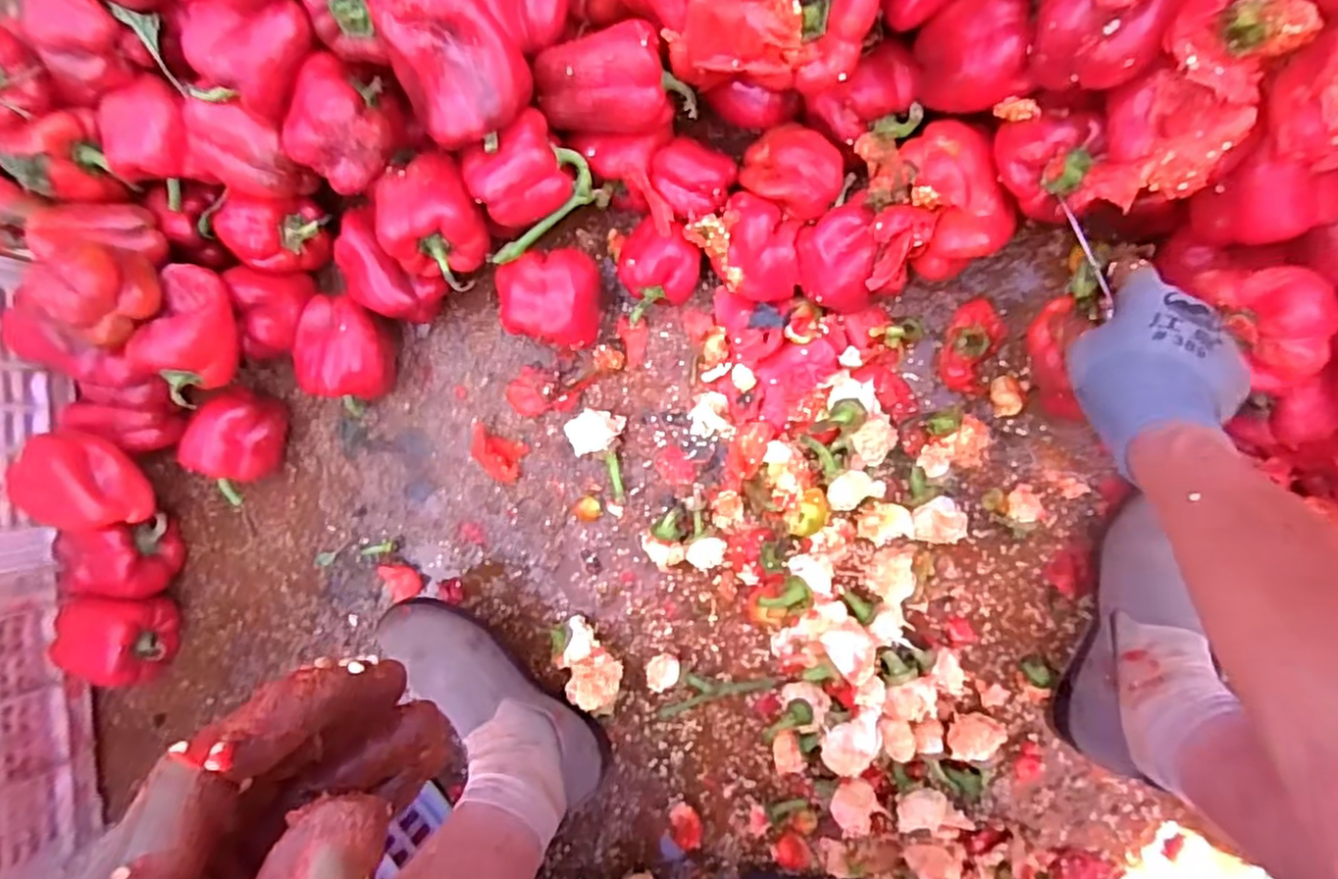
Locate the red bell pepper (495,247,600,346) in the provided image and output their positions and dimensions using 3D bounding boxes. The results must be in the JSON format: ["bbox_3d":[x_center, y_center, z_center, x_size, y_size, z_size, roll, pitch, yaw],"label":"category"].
[{"bbox_3d":[-0.098,-0.120,0.586,0.079,0.078,0.074,0,92,9],"label":"red bell pepper"}]

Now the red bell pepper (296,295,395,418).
[{"bbox_3d":[-0.288,-0.076,0.624,0.076,0.069,0.099,5,93,9],"label":"red bell pepper"}]

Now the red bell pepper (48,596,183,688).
[{"bbox_3d":[-0.542,0.192,0.675,0.097,0.077,0.092,-4,91,9],"label":"red bell pepper"}]

